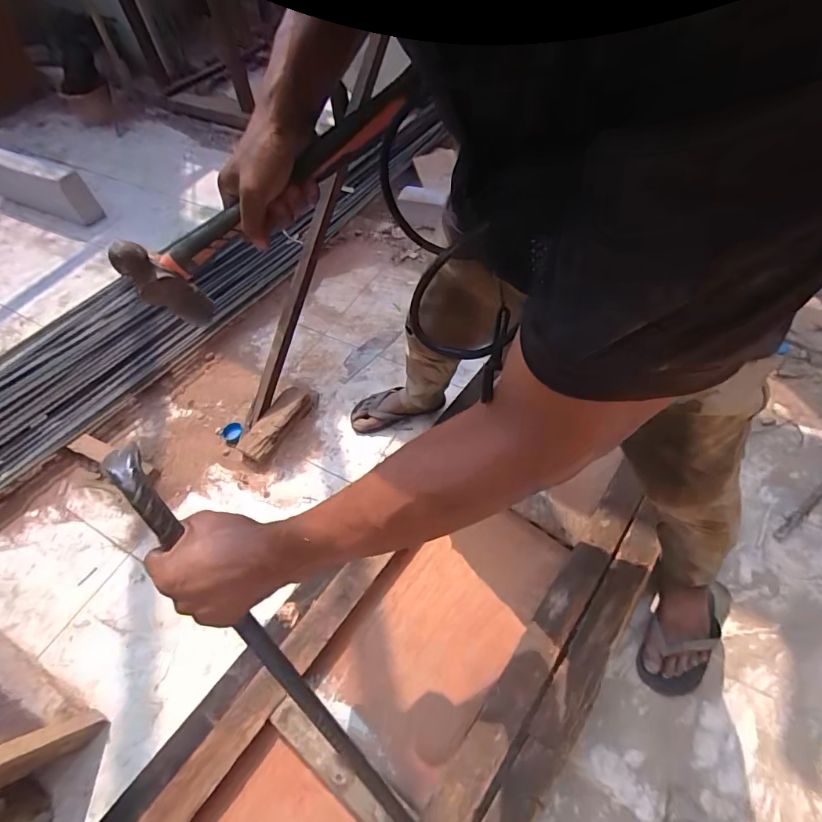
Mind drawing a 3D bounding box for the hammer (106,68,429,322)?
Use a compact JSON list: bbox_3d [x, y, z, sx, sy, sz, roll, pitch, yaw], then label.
[{"bbox_3d":[-0.130,-0.217,0.462,0.338,0.114,0.031,-34,57,4],"label":"hammer"}]

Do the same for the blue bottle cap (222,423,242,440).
[{"bbox_3d":[-0.492,0.058,1.232,0.053,0.013,0.055,-2,55,3],"label":"blue bottle cap"}]

